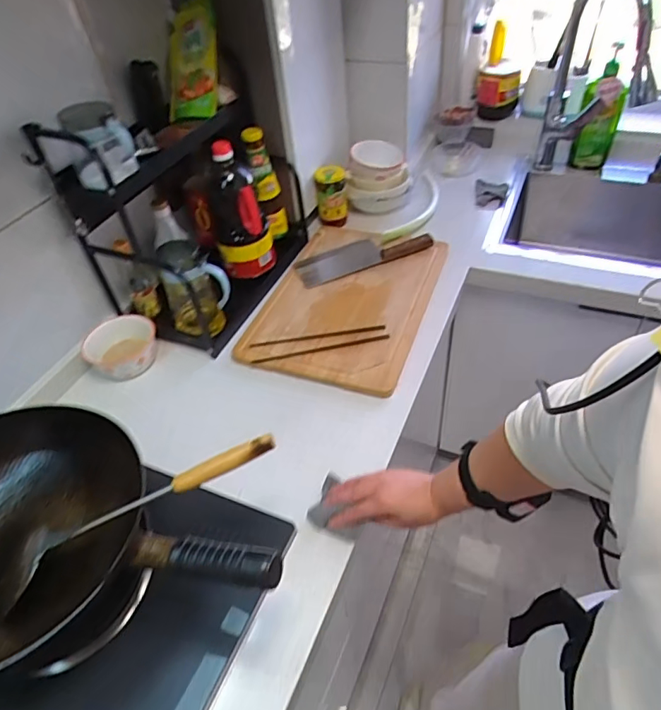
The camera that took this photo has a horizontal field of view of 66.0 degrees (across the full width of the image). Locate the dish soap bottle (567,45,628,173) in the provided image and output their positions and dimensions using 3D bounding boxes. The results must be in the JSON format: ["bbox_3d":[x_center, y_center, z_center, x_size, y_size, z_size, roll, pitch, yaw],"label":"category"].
[{"bbox_3d":[0.661,-0.585,1.253,0.100,0.256,0.073,-19,44,-13],"label":"dish soap bottle"}]

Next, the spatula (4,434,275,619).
[{"bbox_3d":[-0.206,0.165,0.550,0.321,0.030,0.080,-27,43,6],"label":"spatula"}]

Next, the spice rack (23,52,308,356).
[{"bbox_3d":[-0.262,-0.284,0.971,0.244,0.396,0.415,11,45,18],"label":"spice rack"}]

